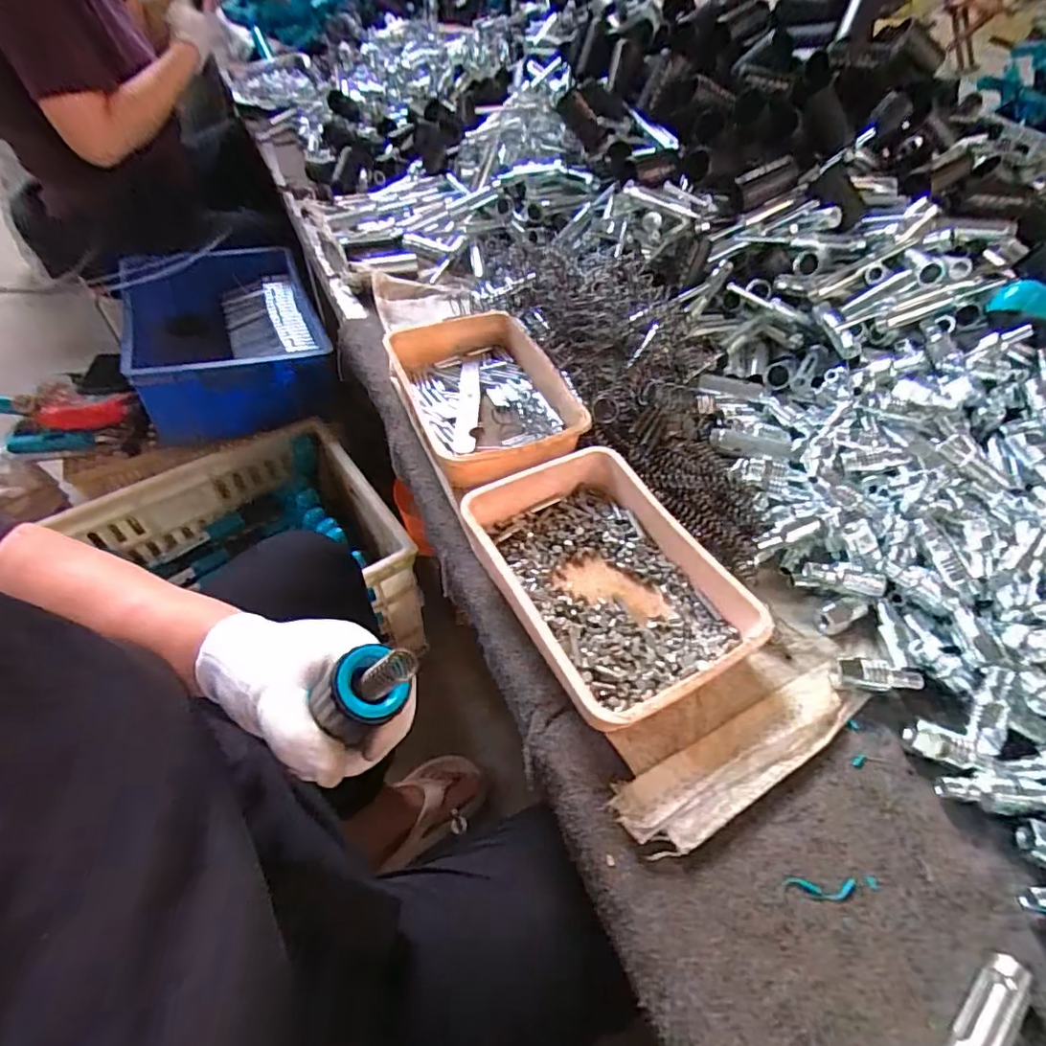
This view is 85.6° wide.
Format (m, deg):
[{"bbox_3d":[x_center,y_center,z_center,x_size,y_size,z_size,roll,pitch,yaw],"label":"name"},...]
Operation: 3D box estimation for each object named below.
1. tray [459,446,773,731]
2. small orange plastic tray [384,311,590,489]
[{"bbox_3d":[0.060,0.035,0.403,0.153,0.042,0.197,-24,55,-19],"label":"tray"},{"bbox_3d":[-0.038,-0.120,0.530,0.138,0.041,0.209,-18,53,-15],"label":"small orange plastic tray"}]

